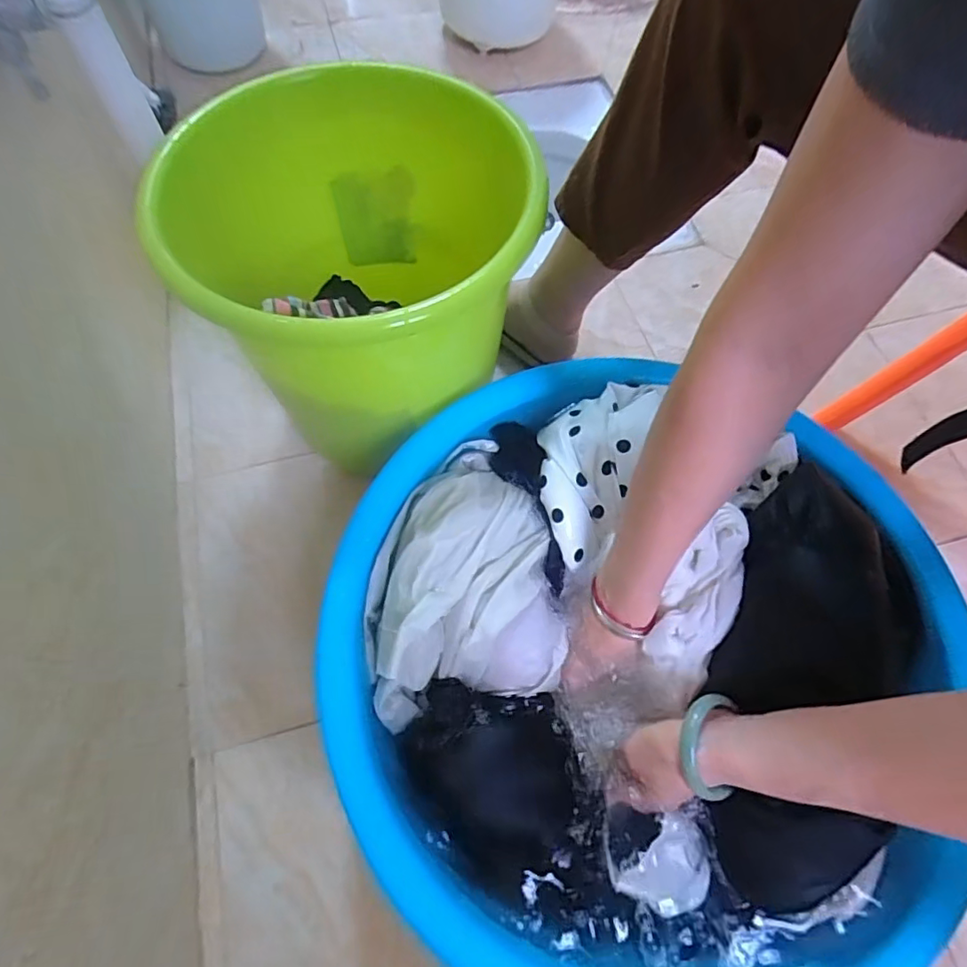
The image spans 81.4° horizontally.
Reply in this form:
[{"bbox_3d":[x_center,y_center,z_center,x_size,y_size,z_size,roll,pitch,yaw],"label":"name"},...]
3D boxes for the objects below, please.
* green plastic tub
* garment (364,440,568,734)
[{"bbox_3d":[-0.110,-0.196,0.553,0.300,0.263,0.323,1,63,-2],"label":"green plastic tub"},{"bbox_3d":[-0.020,0.056,0.434,0.153,0.063,0.214,-6,63,-5],"label":"garment"}]

